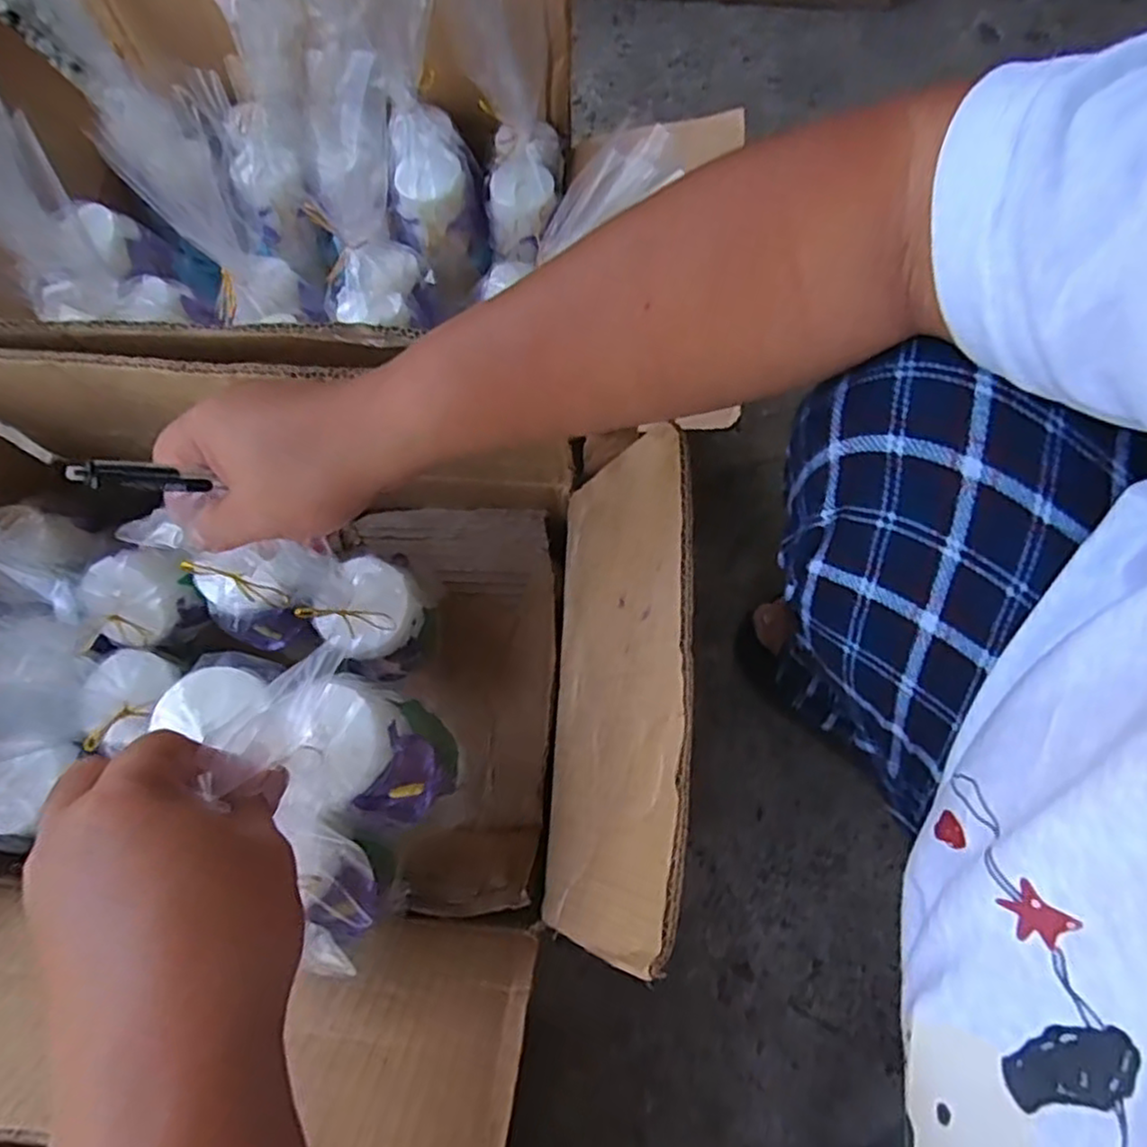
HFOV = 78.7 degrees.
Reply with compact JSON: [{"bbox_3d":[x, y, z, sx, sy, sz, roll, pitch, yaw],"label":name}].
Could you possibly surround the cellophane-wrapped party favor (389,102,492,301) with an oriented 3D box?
[{"bbox_3d":[-0.097,-0.263,0.502,0.068,0.109,0.069,0,72,-1],"label":"cellophane-wrapped party favor"}]

